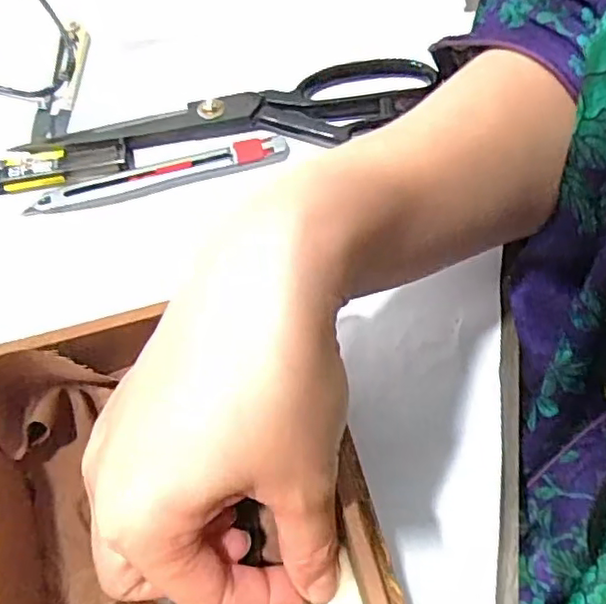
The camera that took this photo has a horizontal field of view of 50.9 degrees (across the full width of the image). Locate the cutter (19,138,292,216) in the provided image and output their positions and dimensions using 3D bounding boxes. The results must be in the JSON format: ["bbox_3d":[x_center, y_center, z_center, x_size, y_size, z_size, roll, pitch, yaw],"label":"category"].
[{"bbox_3d":[-0.081,-0.072,0.362,0.146,0.017,0.017,-14,64,-5],"label":"cutter"}]

